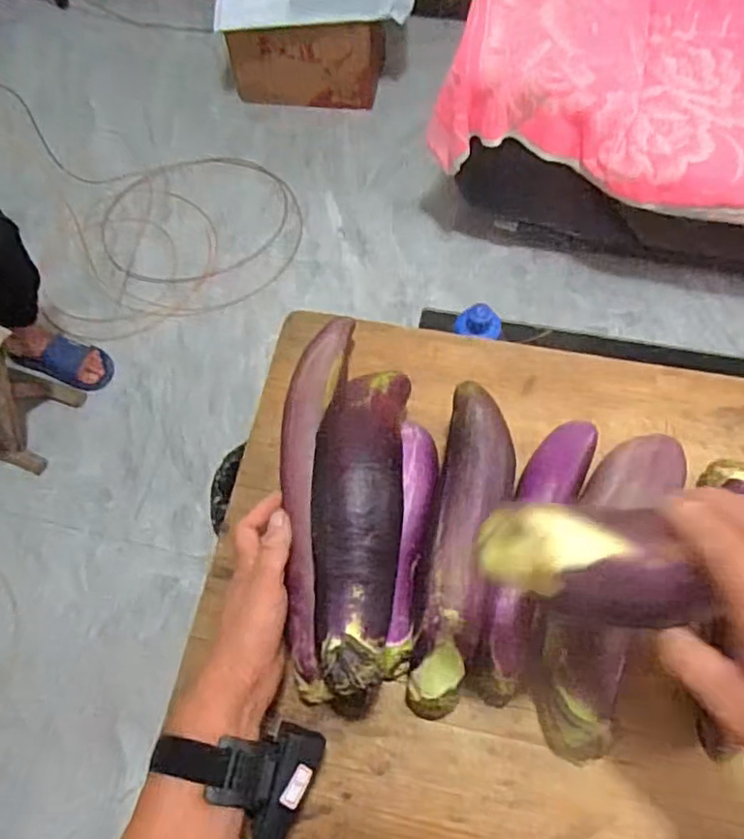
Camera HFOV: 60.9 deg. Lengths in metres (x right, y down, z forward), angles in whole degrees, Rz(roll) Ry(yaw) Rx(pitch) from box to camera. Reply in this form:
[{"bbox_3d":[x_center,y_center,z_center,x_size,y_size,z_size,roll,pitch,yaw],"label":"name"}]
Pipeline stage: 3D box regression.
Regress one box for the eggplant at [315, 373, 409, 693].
[{"bbox_3d":[-0.012,0.068,0.462,0.067,0.054,0.243,3,65,5],"label":"eggplant"}]

